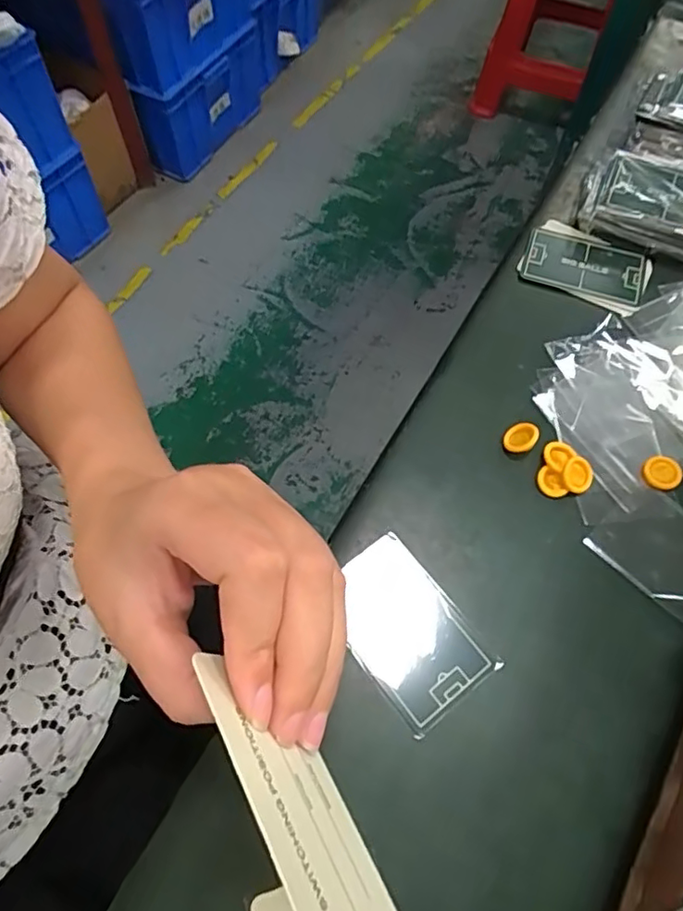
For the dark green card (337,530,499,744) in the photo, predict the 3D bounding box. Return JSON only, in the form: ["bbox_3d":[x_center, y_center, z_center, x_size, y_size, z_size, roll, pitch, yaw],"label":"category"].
[{"bbox_3d":[0.032,0.090,0.295,0.056,0.004,0.087,-36,72,-14],"label":"dark green card"}]

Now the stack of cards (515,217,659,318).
[{"bbox_3d":[0.175,-0.135,0.415,0.086,0.008,0.060,29,66,14],"label":"stack of cards"}]

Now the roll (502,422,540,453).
[{"bbox_3d":[0.107,-0.010,0.343,0.019,0.005,0.019,-13,61,25],"label":"roll"}]

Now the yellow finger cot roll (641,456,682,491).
[{"bbox_3d":[0.188,0.010,0.337,0.021,0.006,0.020,0,63,0],"label":"yellow finger cot roll"}]

